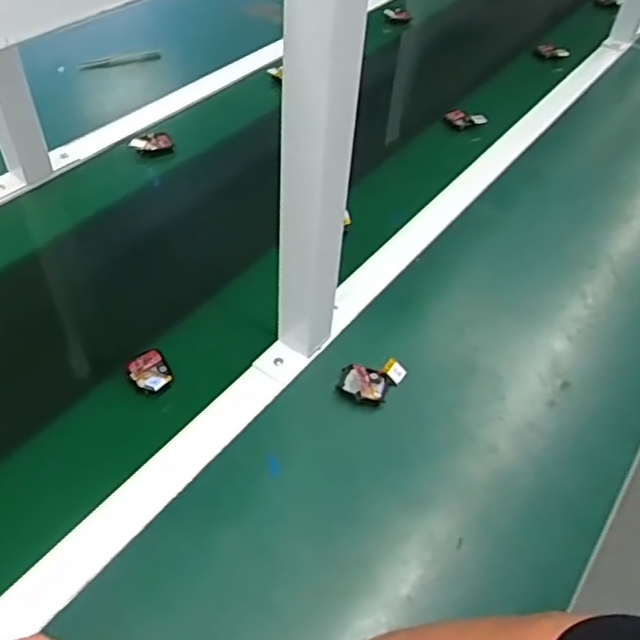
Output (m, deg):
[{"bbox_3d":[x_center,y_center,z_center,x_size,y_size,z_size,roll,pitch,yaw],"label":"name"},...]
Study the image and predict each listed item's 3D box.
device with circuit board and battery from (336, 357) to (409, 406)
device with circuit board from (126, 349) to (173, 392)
[{"bbox_3d":[0.052,0.060,0.611,0.067,0.012,0.042,-7,49,-12],"label":"device with circuit board and battery"},{"bbox_3d":[-0.163,0.049,0.608,0.035,0.018,0.053,-20,53,-22],"label":"device with circuit board"}]

